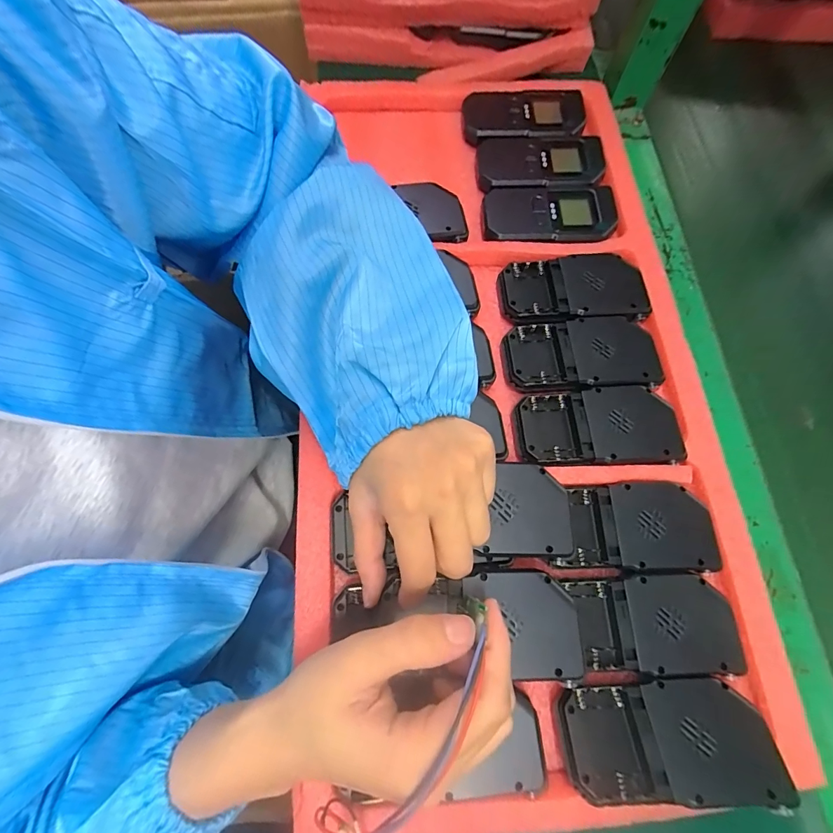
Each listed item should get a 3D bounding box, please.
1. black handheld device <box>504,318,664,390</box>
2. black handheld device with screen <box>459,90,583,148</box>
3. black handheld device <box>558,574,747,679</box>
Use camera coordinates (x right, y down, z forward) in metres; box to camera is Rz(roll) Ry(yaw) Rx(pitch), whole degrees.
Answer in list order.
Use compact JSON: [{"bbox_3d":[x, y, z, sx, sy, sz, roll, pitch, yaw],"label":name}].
[{"bbox_3d":[0.127,-0.048,0.315,0.114,0.013,0.056,-1,73,0],"label":"black handheld device"},{"bbox_3d":[0.103,-0.289,0.392,0.114,0.021,0.061,-1,73,0],"label":"black handheld device with screen"},{"bbox_3d":[0.151,0.131,0.258,0.102,0.014,0.056,2,73,1],"label":"black handheld device"}]

